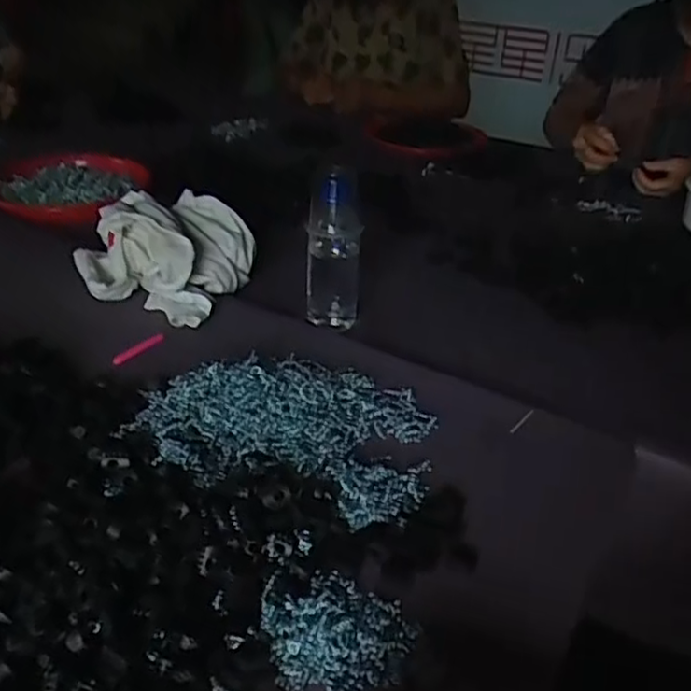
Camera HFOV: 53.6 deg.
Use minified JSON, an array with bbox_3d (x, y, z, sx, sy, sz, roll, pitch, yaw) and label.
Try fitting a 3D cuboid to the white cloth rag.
[{"bbox_3d":[-0.219,-0.119,0.815,0.191,0.088,0.181,14,35,16],"label":"white cloth rag"}]

